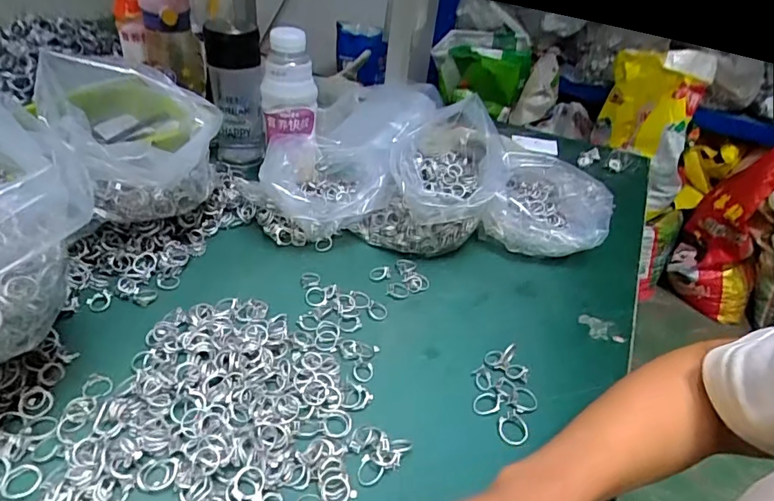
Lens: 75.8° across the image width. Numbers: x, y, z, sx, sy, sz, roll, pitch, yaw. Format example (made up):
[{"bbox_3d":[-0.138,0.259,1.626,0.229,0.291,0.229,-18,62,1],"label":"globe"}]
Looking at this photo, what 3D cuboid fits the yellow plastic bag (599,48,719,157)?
[{"bbox_3d":[0.798,-0.453,1.499,0.256,0.305,0.102,22,39,17],"label":"yellow plastic bag"}]

